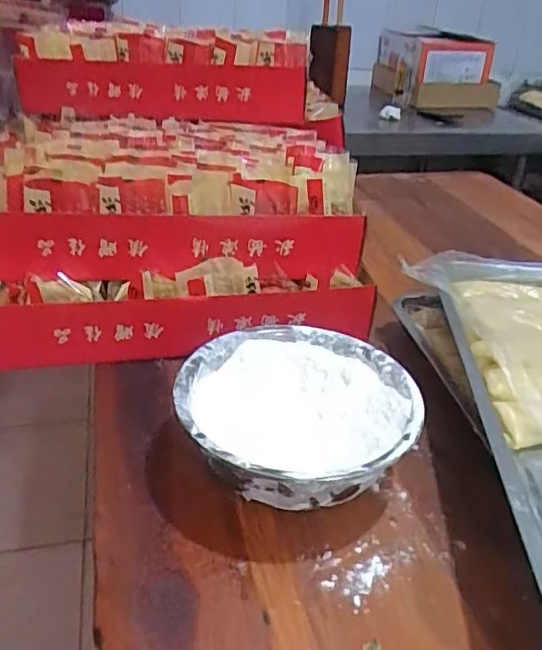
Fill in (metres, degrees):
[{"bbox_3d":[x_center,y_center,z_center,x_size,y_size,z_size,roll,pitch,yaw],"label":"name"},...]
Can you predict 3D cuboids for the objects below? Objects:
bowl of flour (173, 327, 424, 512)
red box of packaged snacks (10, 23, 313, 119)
[{"bbox_3d":[0.026,0.096,0.574,0.215,0.089,0.215,3,31,-2],"label":"bowl of flour"},{"bbox_3d":[-0.173,-0.427,1.004,0.455,0.125,0.186,4,31,1],"label":"red box of packaged snacks"}]

